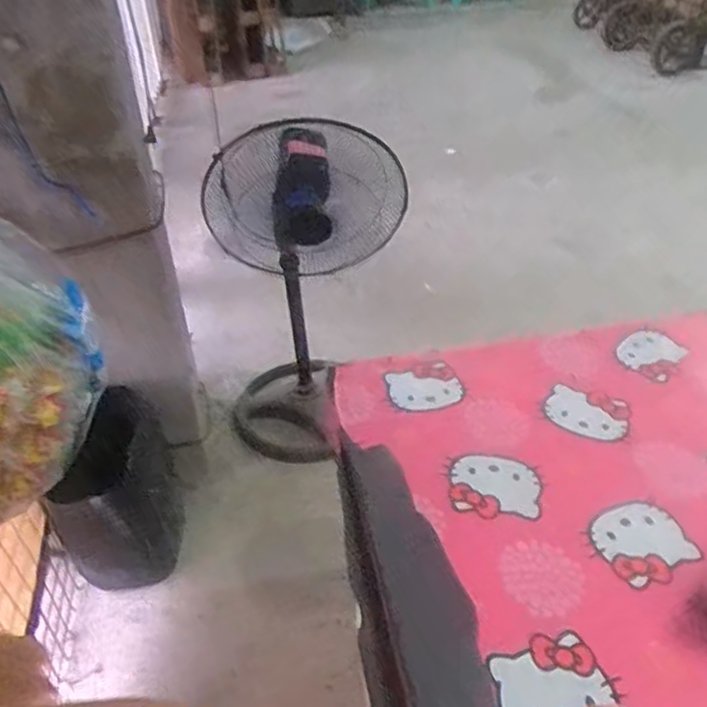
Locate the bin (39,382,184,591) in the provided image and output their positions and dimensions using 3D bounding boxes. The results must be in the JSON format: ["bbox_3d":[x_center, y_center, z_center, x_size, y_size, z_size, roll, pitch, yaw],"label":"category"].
[{"bbox_3d":[-0.513,0.294,1.467,0.196,0.390,0.303,-5,39,-5],"label":"bin"}]

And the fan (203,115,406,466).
[{"bbox_3d":[-0.133,-0.139,1.784,0.444,1.004,0.327,-12,40,-12],"label":"fan"}]

